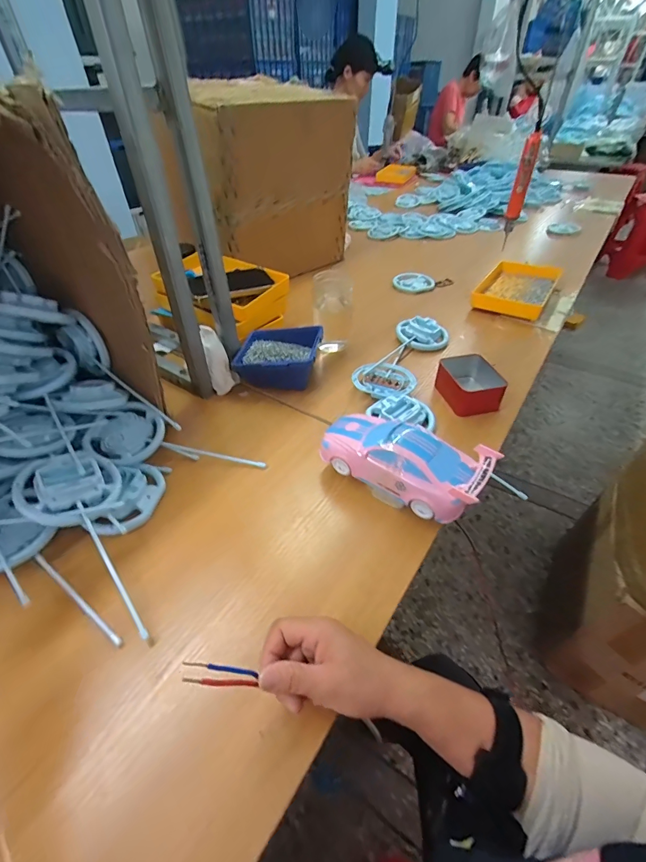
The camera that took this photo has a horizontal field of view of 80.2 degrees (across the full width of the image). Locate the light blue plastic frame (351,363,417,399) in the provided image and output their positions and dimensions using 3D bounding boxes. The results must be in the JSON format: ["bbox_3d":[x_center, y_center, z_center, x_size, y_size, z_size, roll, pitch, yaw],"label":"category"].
[{"bbox_3d":[0.100,-0.086,0.632,0.103,0.011,0.088,29,51,28],"label":"light blue plastic frame"}]

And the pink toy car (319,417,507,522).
[{"bbox_3d":[0.094,0.038,0.467,0.190,0.086,0.076,26,49,26],"label":"pink toy car"}]

